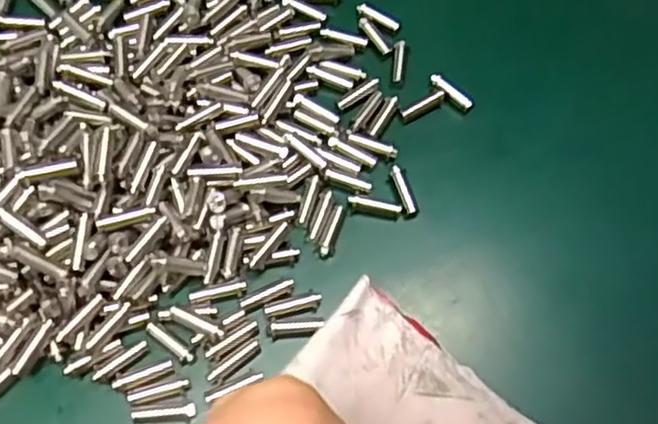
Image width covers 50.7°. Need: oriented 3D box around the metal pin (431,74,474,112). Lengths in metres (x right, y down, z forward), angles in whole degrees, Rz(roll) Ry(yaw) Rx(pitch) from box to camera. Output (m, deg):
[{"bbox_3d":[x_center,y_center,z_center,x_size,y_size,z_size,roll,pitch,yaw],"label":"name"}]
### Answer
[{"bbox_3d":[0.051,-0.051,0.290,0.005,0.004,0.021,-41,75,-18],"label":"metal pin"}]

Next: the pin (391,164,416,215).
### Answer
[{"bbox_3d":[0.029,-0.009,0.273,0.004,0.004,0.020,-17,69,-10],"label":"pin"}]

